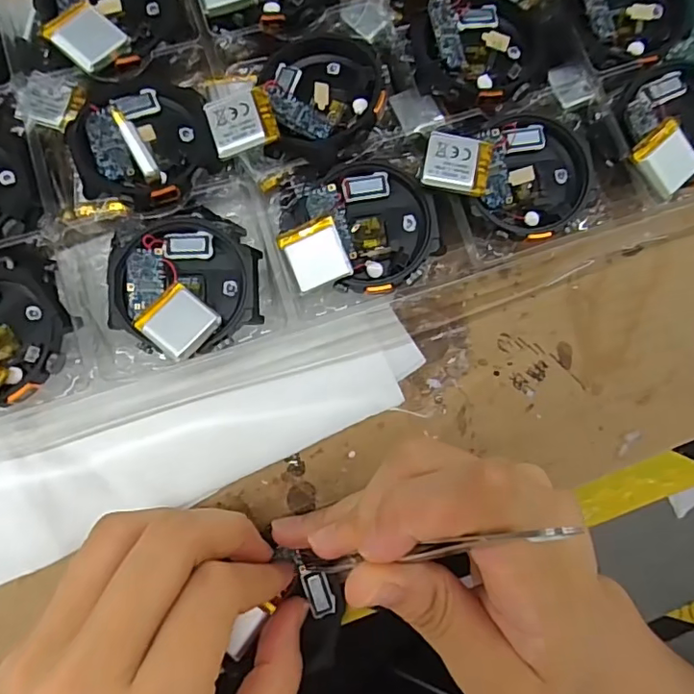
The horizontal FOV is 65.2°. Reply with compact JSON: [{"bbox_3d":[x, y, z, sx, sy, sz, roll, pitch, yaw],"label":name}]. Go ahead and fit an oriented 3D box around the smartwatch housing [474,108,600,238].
[{"bbox_3d":[0.071,-0.068,0.210,0.044,0.012,0.054,-4,85,-8],"label":"smartwatch housing"}]

